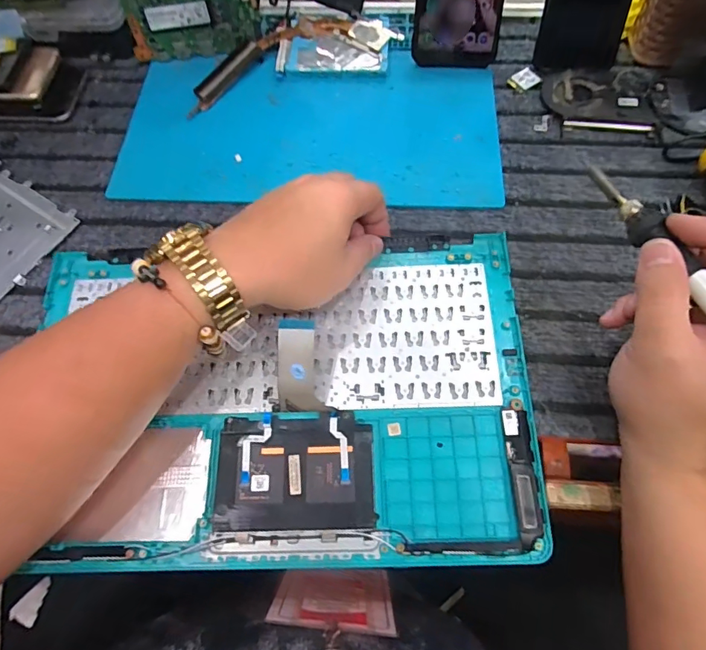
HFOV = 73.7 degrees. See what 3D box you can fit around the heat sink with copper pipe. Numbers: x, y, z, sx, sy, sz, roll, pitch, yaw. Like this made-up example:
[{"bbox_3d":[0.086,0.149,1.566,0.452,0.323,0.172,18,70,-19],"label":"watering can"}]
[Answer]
[{"bbox_3d":[-0.063,-0.269,0.465,0.213,0.012,0.067,-22,66,-8],"label":"heat sink with copper pipe"}]

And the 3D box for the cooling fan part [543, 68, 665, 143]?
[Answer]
[{"bbox_3d":[0.231,-0.207,0.435,0.104,0.010,0.083,-1,65,2],"label":"cooling fan part"}]

